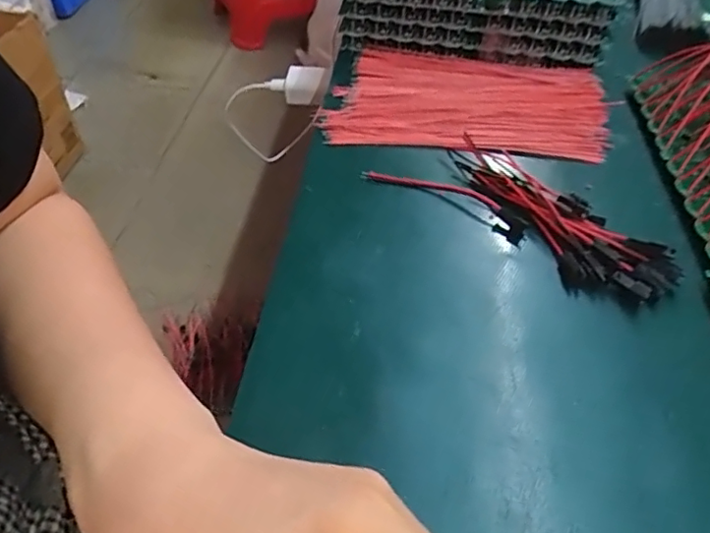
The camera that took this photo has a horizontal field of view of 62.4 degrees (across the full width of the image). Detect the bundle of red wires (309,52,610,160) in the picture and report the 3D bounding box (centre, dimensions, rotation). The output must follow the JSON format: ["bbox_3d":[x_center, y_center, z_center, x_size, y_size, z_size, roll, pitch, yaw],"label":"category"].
[{"bbox_3d":[0.081,-0.117,0.410,0.189,0.020,0.116,5,44,3],"label":"bundle of red wires"}]

